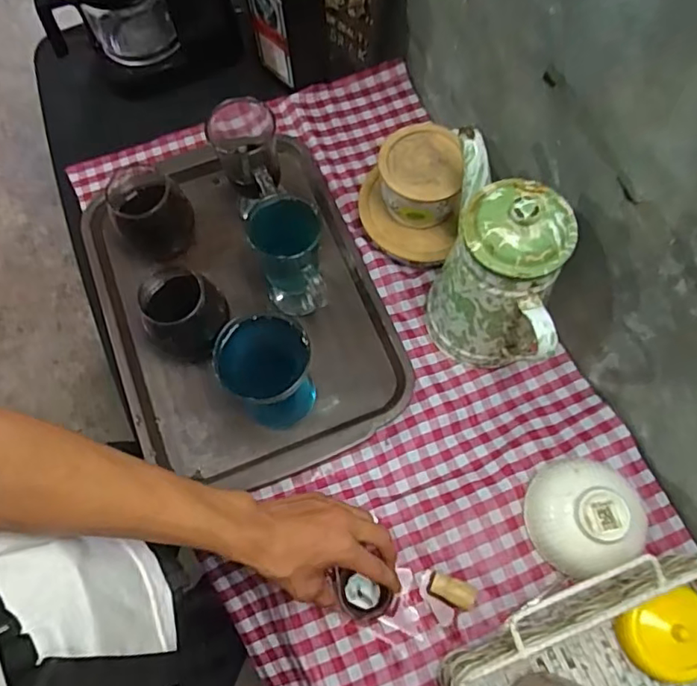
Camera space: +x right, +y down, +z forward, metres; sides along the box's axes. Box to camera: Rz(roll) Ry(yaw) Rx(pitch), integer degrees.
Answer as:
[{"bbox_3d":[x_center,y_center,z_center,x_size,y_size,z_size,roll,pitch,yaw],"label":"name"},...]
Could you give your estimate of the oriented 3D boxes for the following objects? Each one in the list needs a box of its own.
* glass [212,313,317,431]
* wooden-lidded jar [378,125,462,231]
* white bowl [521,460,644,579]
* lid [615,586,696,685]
[{"bbox_3d":[-0.082,0.034,0.573,0.080,0.131,0.085,-12,70,-3],"label":"glass"},{"bbox_3d":[0.080,-0.186,0.640,0.086,0.071,0.097,4,70,3],"label":"wooden-lidded jar"},{"bbox_3d":[0.216,0.158,0.517,0.085,0.058,0.106,1,70,2],"label":"white bowl"},{"bbox_3d":[0.279,0.257,0.482,0.078,0.025,0.067,-32,72,13],"label":"lid"}]

